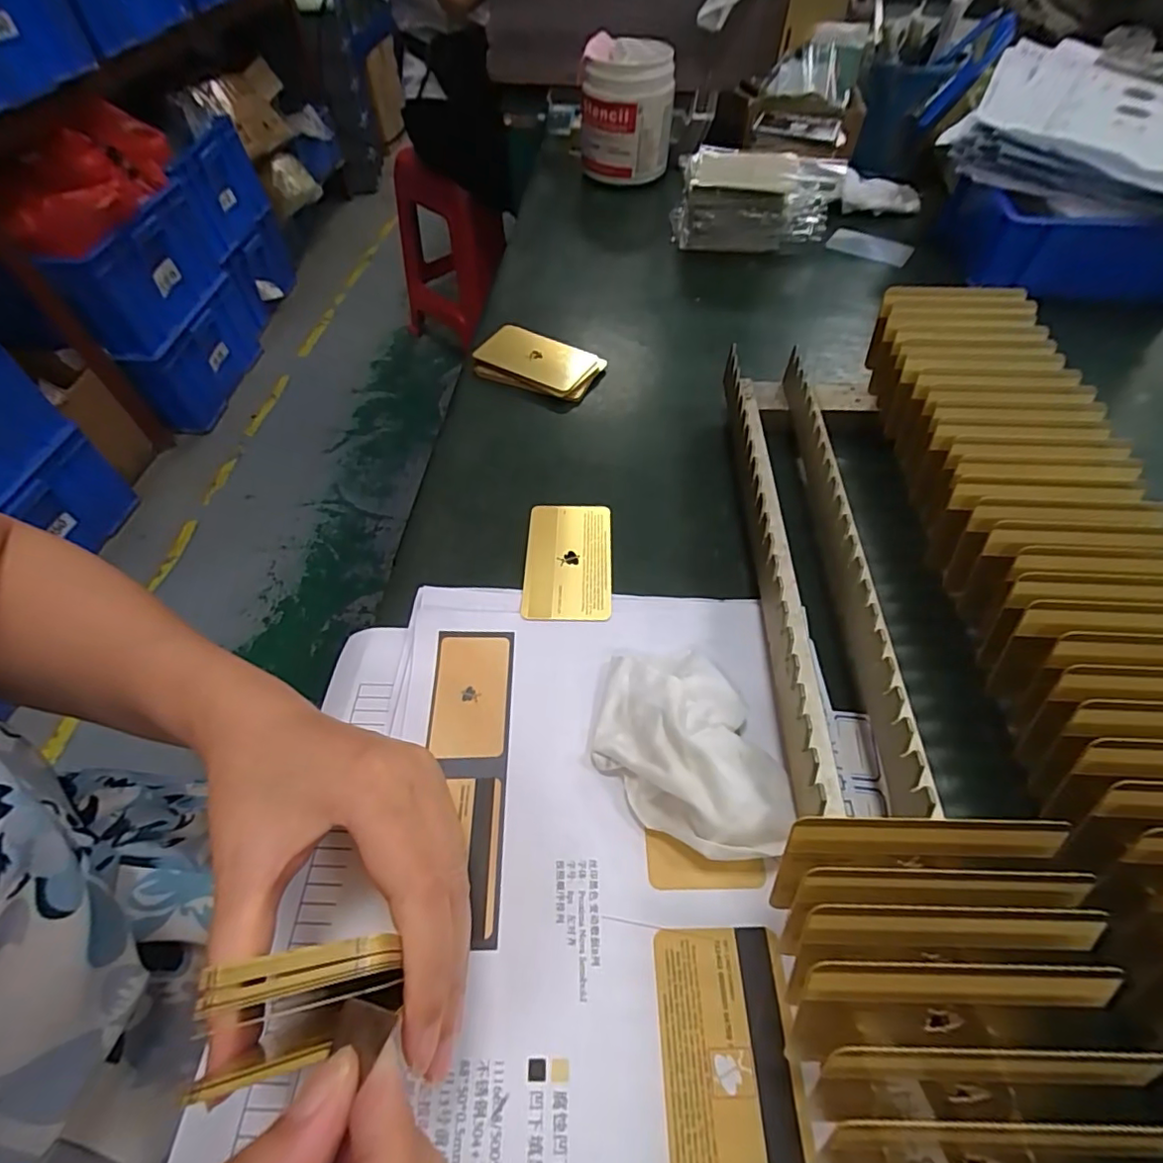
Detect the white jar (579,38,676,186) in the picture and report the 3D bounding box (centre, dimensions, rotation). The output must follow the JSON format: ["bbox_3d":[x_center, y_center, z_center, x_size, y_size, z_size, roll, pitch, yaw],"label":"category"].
[{"bbox_3d":[0.048,-0.502,0.613,0.096,0.116,0.086,3,55,2],"label":"white jar"}]

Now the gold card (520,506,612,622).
[{"bbox_3d":[-0.008,-0.013,0.329,0.049,0.004,0.083,1,55,1],"label":"gold card"}]

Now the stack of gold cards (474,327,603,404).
[{"bbox_3d":[-0.033,-0.168,0.437,0.092,0.018,0.052,22,58,15],"label":"stack of gold cards"}]

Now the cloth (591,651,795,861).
[{"bbox_3d":[0.047,0.076,0.253,0.070,0.027,0.096,-17,57,-11],"label":"cloth"}]

